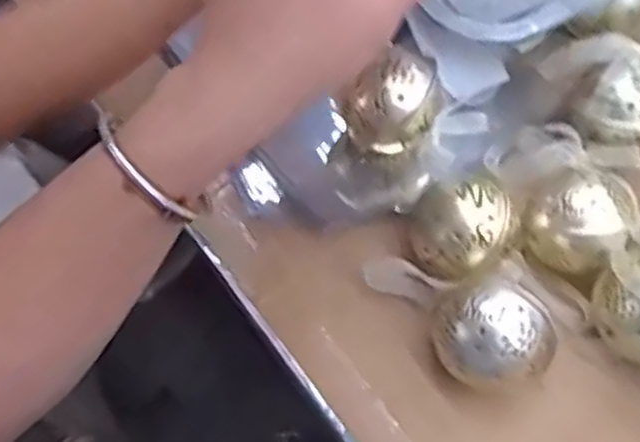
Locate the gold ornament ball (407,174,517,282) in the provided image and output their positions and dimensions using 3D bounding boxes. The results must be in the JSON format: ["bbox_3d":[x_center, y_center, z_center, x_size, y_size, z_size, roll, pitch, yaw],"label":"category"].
[{"bbox_3d":[0.071,0.005,0.386,0.050,0.044,0.048,0,65,1],"label":"gold ornament ball"}]

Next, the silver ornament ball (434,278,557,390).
[{"bbox_3d":[0.082,0.057,0.367,0.056,0.050,0.052,39,71,17],"label":"silver ornament ball"}]

